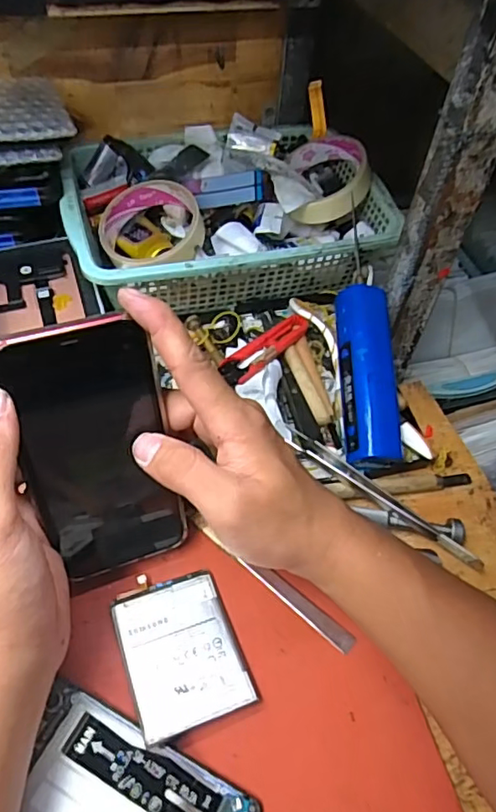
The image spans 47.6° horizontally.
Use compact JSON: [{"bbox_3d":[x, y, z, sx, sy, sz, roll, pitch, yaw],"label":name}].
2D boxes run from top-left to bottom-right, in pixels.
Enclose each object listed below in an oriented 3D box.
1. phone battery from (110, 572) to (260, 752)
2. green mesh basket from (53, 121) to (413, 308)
[{"bbox_3d":[-0.037,0.134,0.312,0.060,0.010,0.080,-15,56,-15],"label":"phone battery"},{"bbox_3d":[-0.021,-0.169,0.498,0.265,0.066,0.181,-12,55,-13],"label":"green mesh basket"}]

